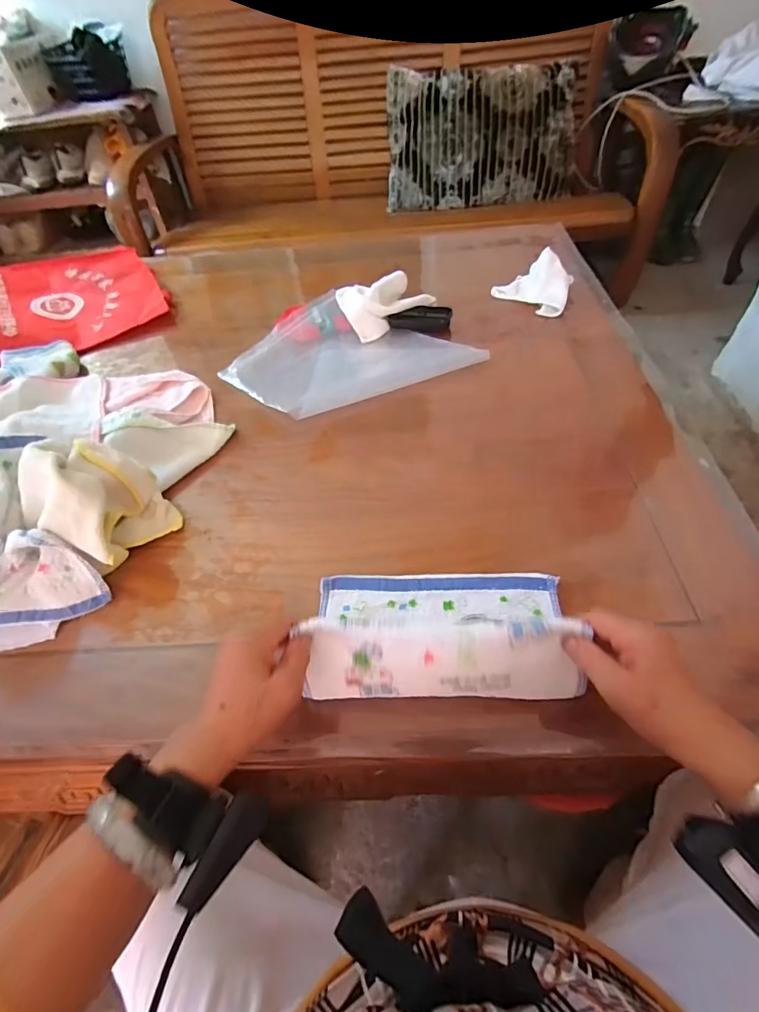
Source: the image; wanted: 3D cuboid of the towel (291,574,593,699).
[{"bbox_3d":[0.057,0.107,0.432,0.242,0.095,0.131,0,55,3],"label":"towel"}]

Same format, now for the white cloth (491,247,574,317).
[{"bbox_3d":[0.279,-0.407,0.820,0.132,0.056,0.106,20,56,19],"label":"white cloth"}]

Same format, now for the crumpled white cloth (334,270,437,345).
[{"bbox_3d":[0.016,-0.365,0.811,0.157,0.057,0.110,-19,53,-10],"label":"crumpled white cloth"}]

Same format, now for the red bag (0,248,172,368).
[{"bbox_3d":[-0.644,-0.420,0.899,0.371,0.086,0.306,-34,60,-19],"label":"red bag"}]

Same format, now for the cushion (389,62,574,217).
[{"bbox_3d":[0.324,-1.203,1.485,0.593,0.384,0.139,-1,27,8],"label":"cushion"}]

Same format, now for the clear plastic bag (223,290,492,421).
[{"bbox_3d":[-0.057,-0.236,0.754,0.335,0.019,0.283,34,63,24],"label":"clear plastic bag"}]

